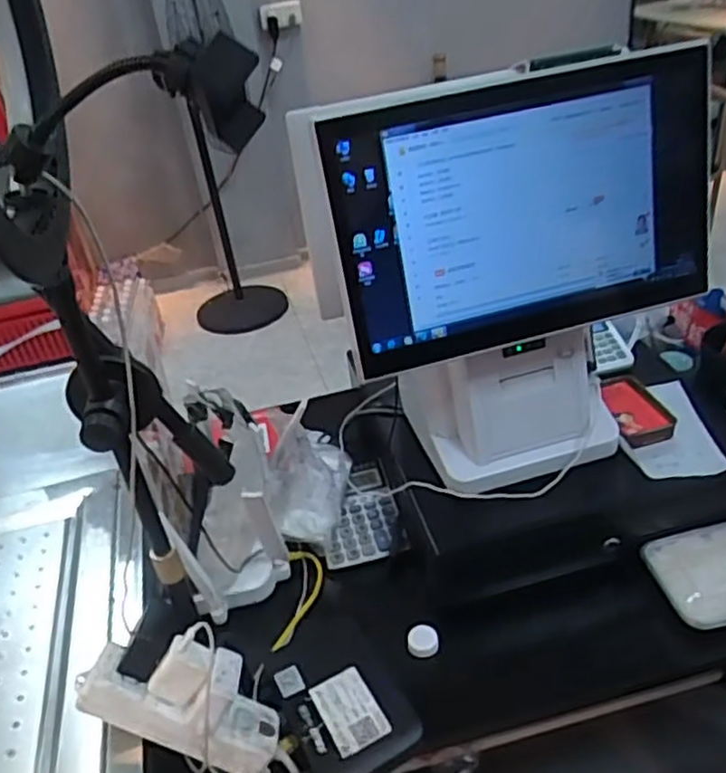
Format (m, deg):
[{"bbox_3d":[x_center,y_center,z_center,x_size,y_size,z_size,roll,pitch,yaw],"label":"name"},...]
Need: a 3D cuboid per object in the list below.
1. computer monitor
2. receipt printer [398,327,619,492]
[{"bbox_3d":[0.158,-0.164,0.646,0.401,0.231,0.059,-14,34,-8],"label":"computer monitor"},{"bbox_3d":[0.167,0.011,0.799,0.212,0.146,0.129,-12,34,-7],"label":"receipt printer"}]

